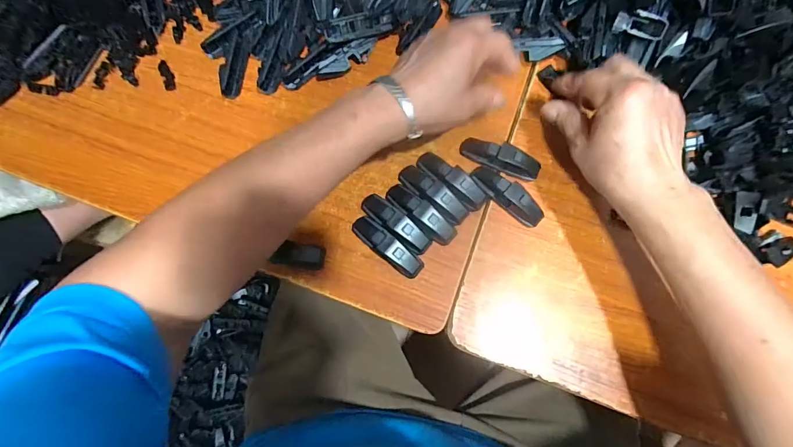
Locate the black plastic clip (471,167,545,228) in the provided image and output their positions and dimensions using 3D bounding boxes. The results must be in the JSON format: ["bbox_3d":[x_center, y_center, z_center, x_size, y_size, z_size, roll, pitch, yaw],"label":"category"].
[{"bbox_3d":[0.104,-0.028,0.361,0.076,0.022,0.026,43,83,10],"label":"black plastic clip"}]

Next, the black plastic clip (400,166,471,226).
[{"bbox_3d":[0.033,-0.028,0.365,0.078,0.026,0.024,42,83,10],"label":"black plastic clip"}]

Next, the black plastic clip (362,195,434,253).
[{"bbox_3d":[-0.001,0.000,0.362,0.076,0.023,0.022,39,82,10],"label":"black plastic clip"}]

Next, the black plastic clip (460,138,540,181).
[{"bbox_3d":[0.099,-0.063,0.371,0.076,0.025,0.020,24,80,7],"label":"black plastic clip"}]

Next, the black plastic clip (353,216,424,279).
[{"bbox_3d":[-0.009,0.020,0.358,0.077,0.022,0.022,40,82,10],"label":"black plastic clip"}]

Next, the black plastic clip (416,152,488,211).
[{"bbox_3d":[0.052,-0.043,0.367,0.076,0.024,0.024,44,83,10],"label":"black plastic clip"}]

